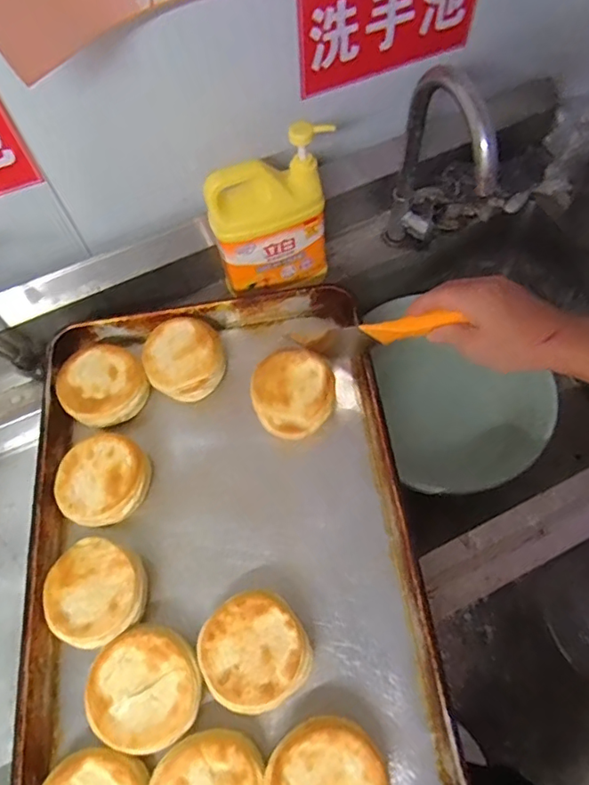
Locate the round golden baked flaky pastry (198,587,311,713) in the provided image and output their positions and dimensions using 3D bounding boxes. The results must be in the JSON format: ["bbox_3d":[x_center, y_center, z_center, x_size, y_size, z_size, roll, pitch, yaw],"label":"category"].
[{"bbox_3d":[-0.039,0.253,0.521,0.098,0.044,0.099,-1,63,2],"label":"round golden baked flaky pastry"}]

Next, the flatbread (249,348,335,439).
[{"bbox_3d":[-0.001,-0.001,0.630,0.099,0.034,0.099,-1,77,5],"label":"flatbread"}]

